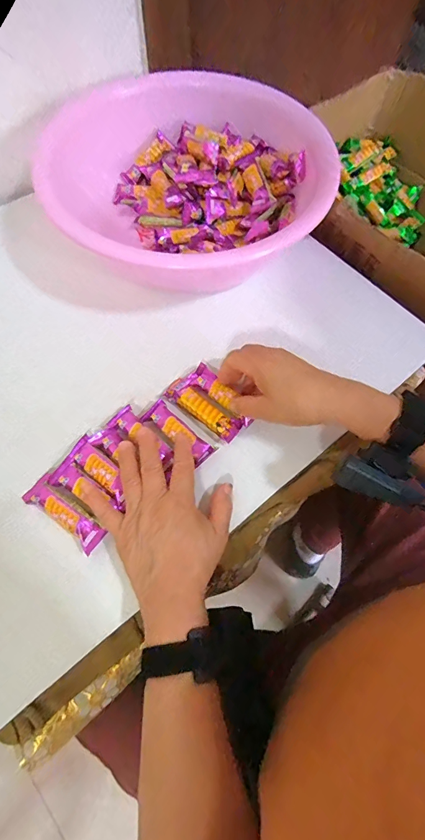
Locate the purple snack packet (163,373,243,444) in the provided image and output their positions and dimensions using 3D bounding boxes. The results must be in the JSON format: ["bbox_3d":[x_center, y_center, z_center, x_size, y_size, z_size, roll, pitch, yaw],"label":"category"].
[{"bbox_3d":[-0.008,-0.014,0.419,0.091,0.015,0.035,41,71,16],"label":"purple snack packet"}]

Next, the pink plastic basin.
[{"bbox_3d":[-0.031,-0.295,0.489,0.331,0.089,0.325,0,65,-1],"label":"pink plastic basin"}]

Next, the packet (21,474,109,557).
[{"bbox_3d":[-0.141,0.086,0.367,0.090,0.020,0.031,34,69,13],"label":"packet"}]

